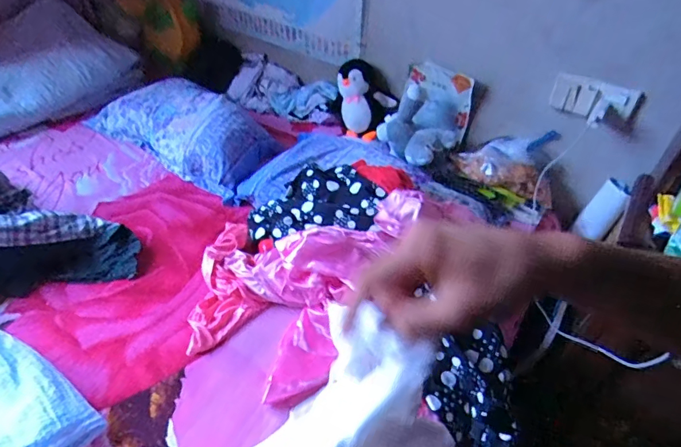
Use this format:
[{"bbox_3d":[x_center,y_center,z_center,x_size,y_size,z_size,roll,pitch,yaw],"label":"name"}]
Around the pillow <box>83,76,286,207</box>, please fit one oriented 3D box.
[{"bbox_3d":[-0.474,-0.305,1.390,0.617,0.141,0.277,28,47,23],"label":"pillow"}]

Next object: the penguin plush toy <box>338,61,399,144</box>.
[{"bbox_3d":[0.083,-0.385,1.407,0.173,0.212,0.124,29,48,24],"label":"penguin plush toy"}]

